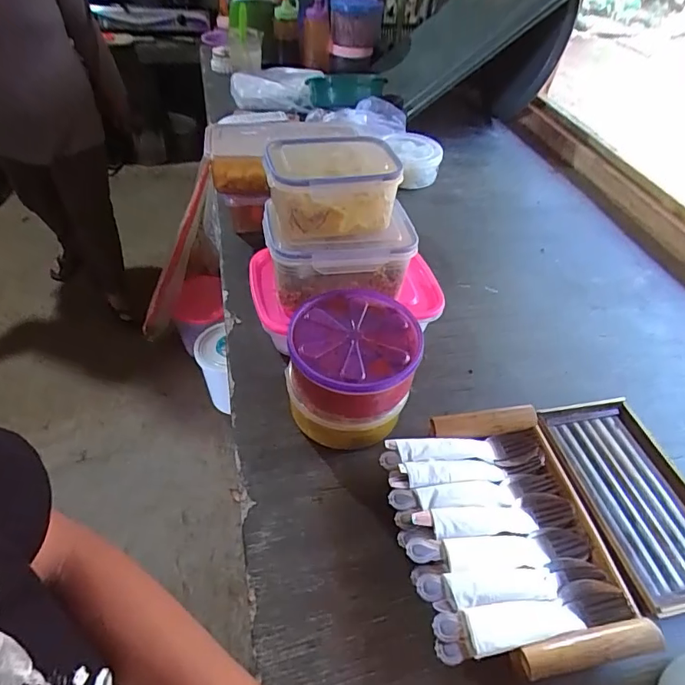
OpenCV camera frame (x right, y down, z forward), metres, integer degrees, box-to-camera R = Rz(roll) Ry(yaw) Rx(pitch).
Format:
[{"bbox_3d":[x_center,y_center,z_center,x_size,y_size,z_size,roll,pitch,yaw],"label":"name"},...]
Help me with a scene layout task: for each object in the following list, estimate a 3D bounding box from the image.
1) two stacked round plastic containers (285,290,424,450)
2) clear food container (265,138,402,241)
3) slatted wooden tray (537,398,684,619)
[{"bbox_3d":[0.011,0.035,0.545,0.132,0.129,0.136,2,47,-3],"label":"two stacked round plastic containers"},{"bbox_3d":[-0.014,-0.177,0.551,0.144,0.083,0.093,-7,48,-11],"label":"clear food container"},{"bbox_3d":[0.324,0.162,0.521,0.145,0.025,0.224,-9,48,-13],"label":"slatted wooden tray"}]

